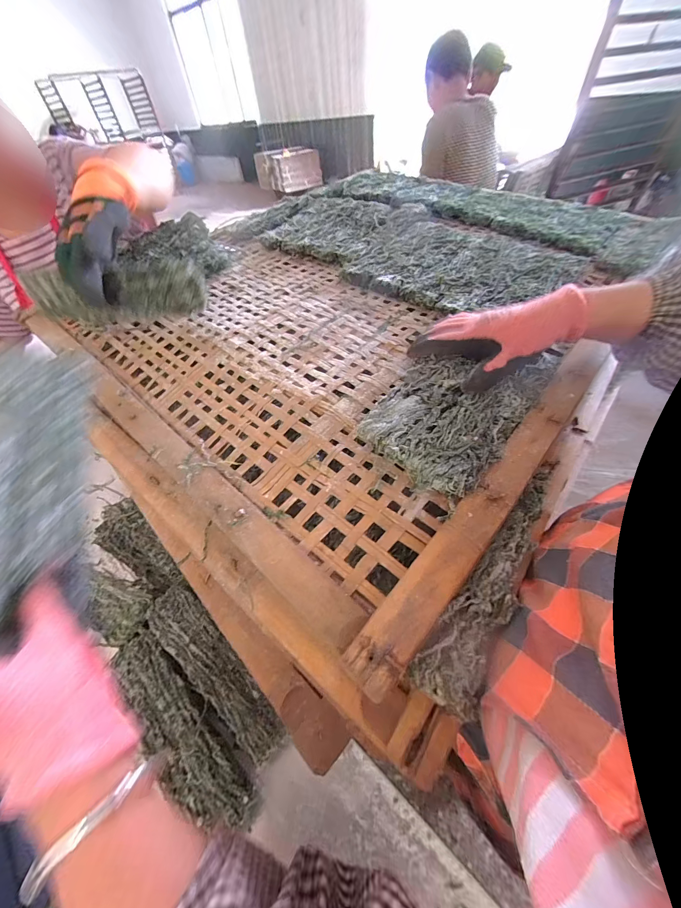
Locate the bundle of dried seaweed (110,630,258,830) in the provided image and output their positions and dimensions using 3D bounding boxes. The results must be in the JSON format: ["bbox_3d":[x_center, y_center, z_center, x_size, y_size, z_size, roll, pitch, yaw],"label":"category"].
[{"bbox_3d":[-0.183,0.309,0.361,0.231,0.046,0.058,29,58,27],"label":"bundle of dried seaweed"}]

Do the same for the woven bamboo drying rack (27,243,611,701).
[{"bbox_3d":[-0.072,-0.131,0.429,0.648,0.056,0.422,32,59,29],"label":"woven bamboo drying rack"}]

